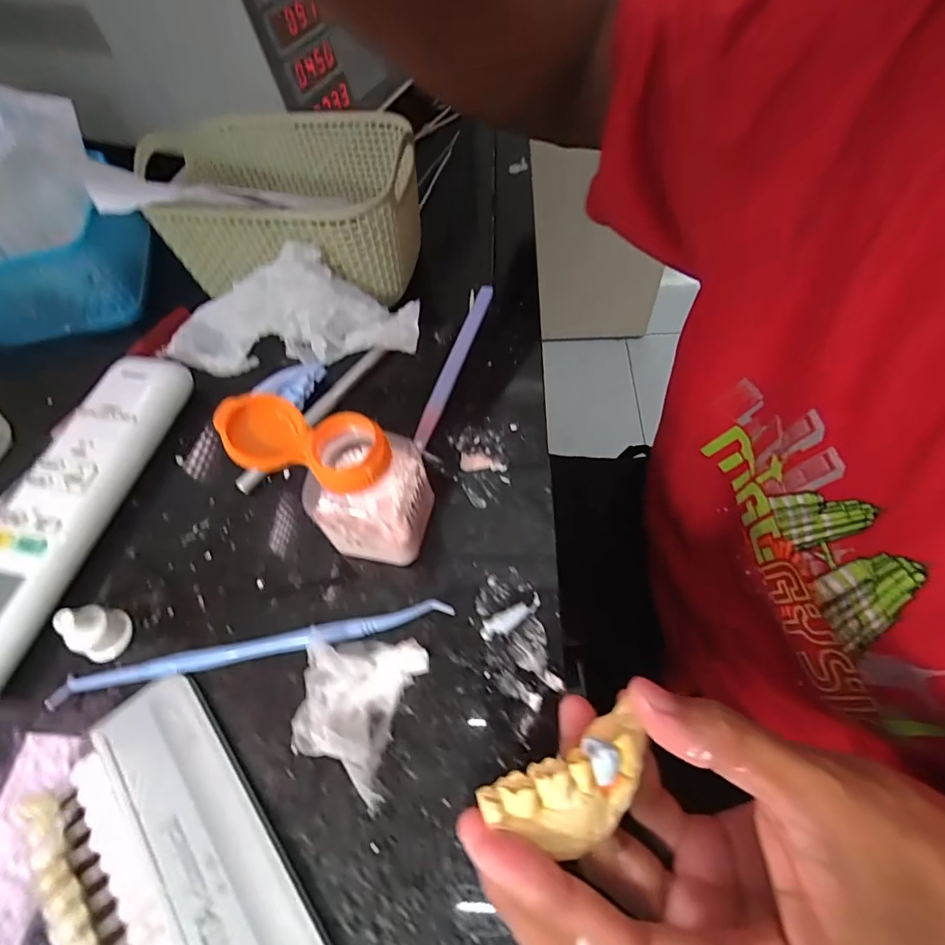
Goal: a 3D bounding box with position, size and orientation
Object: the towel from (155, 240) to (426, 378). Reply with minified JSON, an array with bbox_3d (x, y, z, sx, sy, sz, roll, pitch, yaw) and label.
[{"bbox_3d":[-0.112,-0.096,0.284,0.155,0.039,0.059,-8,58,0],"label":"towel"}]

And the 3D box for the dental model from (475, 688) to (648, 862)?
[{"bbox_3d":[0.033,0.093,0.145,0.058,0.021,0.025,-17,60,-25],"label":"dental model"}]

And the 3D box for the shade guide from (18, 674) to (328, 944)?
[{"bbox_3d":[-0.097,0.145,0.159,0.065,0.011,0.146,-39,63,-17],"label":"shade guide"}]

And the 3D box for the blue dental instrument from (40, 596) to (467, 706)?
[{"bbox_3d":[-0.091,0.074,0.204,0.164,0.006,0.009,-13,58,-2],"label":"blue dental instrument"}]

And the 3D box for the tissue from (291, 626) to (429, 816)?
[{"bbox_3d":[-0.048,0.090,0.187,0.047,0.013,0.055,9,60,11],"label":"tissue"}]

